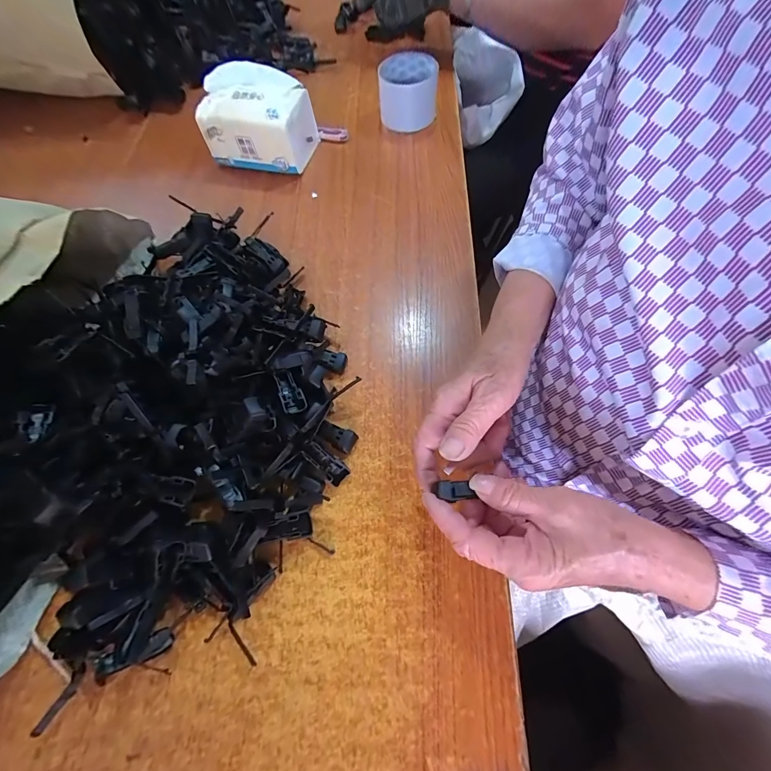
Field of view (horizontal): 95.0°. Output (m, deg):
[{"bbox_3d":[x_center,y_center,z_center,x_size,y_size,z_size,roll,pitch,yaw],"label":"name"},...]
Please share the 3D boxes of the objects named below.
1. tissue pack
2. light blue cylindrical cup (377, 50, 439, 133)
[{"bbox_3d":[-0.175,-0.371,0.496,0.135,0.096,0.099,12,66,9],"label":"tissue pack"},{"bbox_3d":[0.033,-0.434,0.528,0.084,0.072,0.073,-2,65,2],"label":"light blue cylindrical cup"}]

